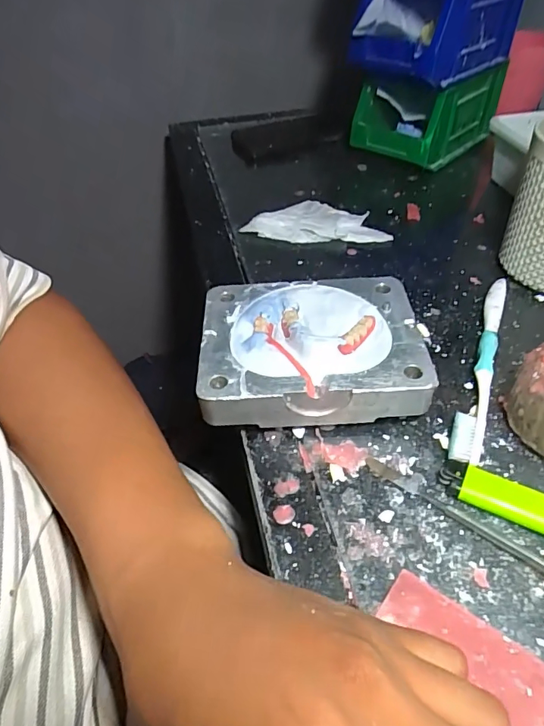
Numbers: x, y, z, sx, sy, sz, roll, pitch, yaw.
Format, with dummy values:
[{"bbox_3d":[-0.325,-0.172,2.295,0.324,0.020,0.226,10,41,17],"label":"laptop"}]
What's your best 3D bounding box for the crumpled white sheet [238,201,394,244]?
[{"bbox_3d":[0.041,-0.141,0.479,0.134,0.013,0.075,-4,45,1],"label":"crumpled white sheet"}]

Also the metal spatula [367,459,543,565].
[{"bbox_3d":[0.123,0.091,0.238,0.171,0.009,0.014,29,54,29],"label":"metal spatula"}]

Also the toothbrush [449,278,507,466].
[{"bbox_3d":[0.143,-0.002,0.327,0.017,0.012,0.176,16,49,19],"label":"toothbrush"}]

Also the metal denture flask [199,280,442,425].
[{"bbox_3d":[0.024,-0.008,0.321,0.136,0.044,0.106,-4,45,1],"label":"metal denture flask"}]

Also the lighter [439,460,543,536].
[{"bbox_3d":[0.129,0.074,0.254,0.077,0.009,0.021,19,50,22],"label":"lighter"}]

